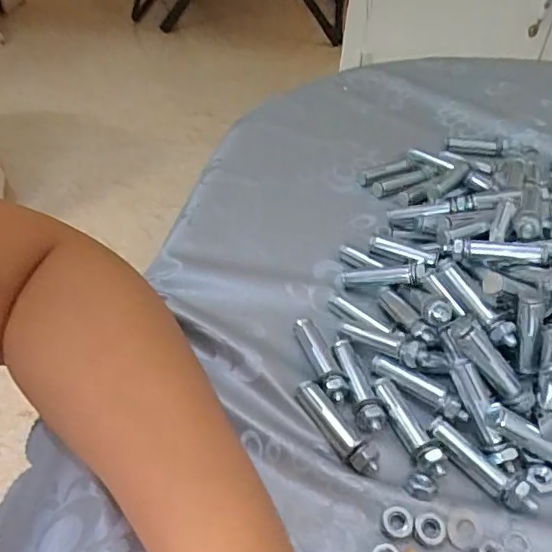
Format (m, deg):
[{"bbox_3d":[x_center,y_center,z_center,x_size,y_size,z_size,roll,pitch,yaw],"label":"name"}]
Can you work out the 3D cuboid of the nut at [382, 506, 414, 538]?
[{"bbox_3d":[0.053,0.107,0.245,0.013,0.004,0.012,1,43,-1],"label":"nut"}]

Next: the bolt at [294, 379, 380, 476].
[{"bbox_3d":[0.029,0.073,0.274,0.012,0.011,0.053,-24,49,-25],"label":"bolt"}]

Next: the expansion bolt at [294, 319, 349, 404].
[{"bbox_3d":[0.025,0.044,0.304,0.015,0.011,0.055,-10,44,-12],"label":"expansion bolt"}]

